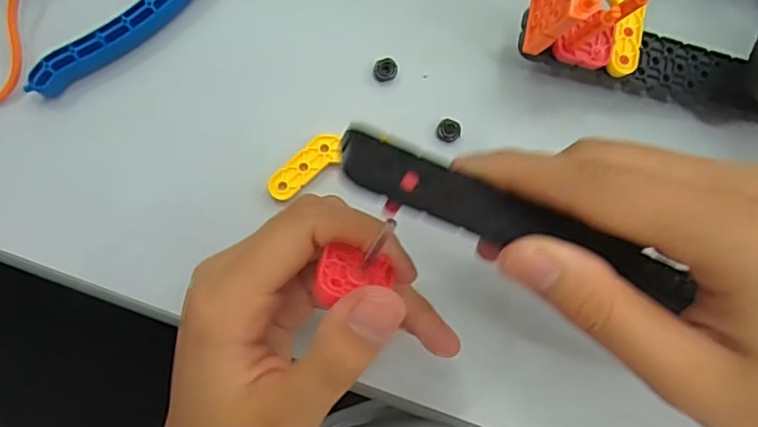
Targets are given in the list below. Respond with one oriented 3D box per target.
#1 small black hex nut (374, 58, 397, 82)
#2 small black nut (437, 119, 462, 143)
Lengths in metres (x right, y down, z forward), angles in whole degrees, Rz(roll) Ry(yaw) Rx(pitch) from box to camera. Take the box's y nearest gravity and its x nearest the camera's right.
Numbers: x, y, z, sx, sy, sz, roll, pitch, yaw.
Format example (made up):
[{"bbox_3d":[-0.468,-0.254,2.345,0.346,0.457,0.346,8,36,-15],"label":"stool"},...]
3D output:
[{"bbox_3d":[0.003,-0.066,0.262,0.011,0.005,0.010,-4,86,-4],"label":"small black hex nut"},{"bbox_3d":[0.032,-0.038,0.263,0.011,0.006,0.010,0,86,-3],"label":"small black nut"}]

